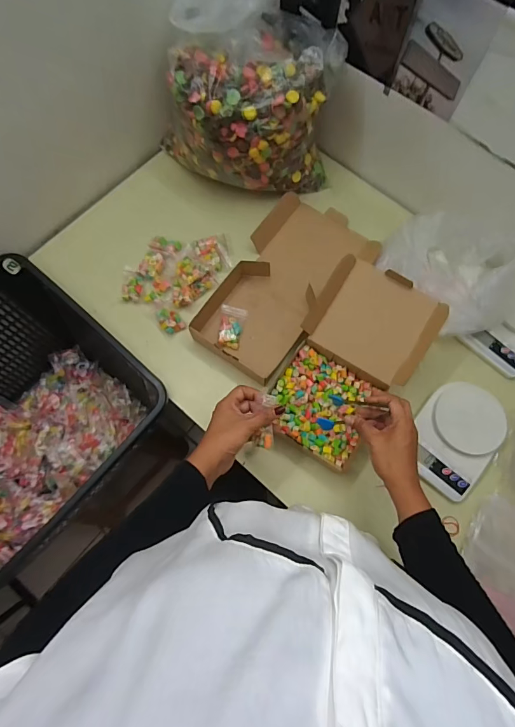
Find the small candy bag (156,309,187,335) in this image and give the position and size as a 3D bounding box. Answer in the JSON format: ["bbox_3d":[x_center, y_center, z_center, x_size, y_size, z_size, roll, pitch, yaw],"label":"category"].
[{"bbox_3d":[-0.158,-0.077,0.712,0.039,0.012,0.056,-34,76,-11],"label":"small candy bag"}]

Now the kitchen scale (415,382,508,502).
[{"bbox_3d":[0.321,0.117,0.634,0.126,0.034,0.174,32,75,9],"label":"kitchen scale"}]

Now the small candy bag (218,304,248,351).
[{"bbox_3d":[-0.048,-0.065,0.714,0.045,0.017,0.080,11,73,2],"label":"small candy bag"}]

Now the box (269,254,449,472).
[{"bbox_3d":[0.141,-0.003,0.643,0.199,0.106,0.307,32,75,9],"label":"box"}]

